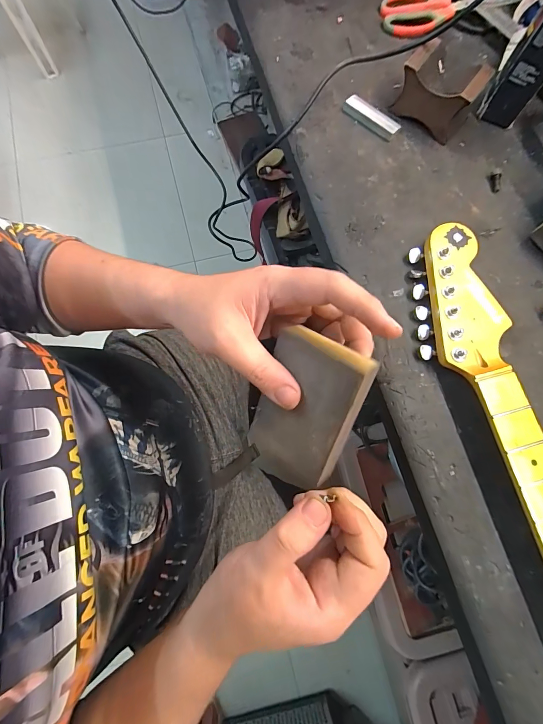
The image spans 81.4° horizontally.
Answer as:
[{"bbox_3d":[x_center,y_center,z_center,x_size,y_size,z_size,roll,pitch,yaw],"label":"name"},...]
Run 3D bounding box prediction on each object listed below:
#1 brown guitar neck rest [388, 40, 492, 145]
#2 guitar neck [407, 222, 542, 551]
[{"bbox_3d":[0.215,-0.348,0.409,0.097,0.058,0.064,37,78,8],"label":"brown guitar neck rest"},{"bbox_3d":[0.254,0.145,0.297,0.094,0.044,0.633,-12,76,-4],"label":"guitar neck"}]

